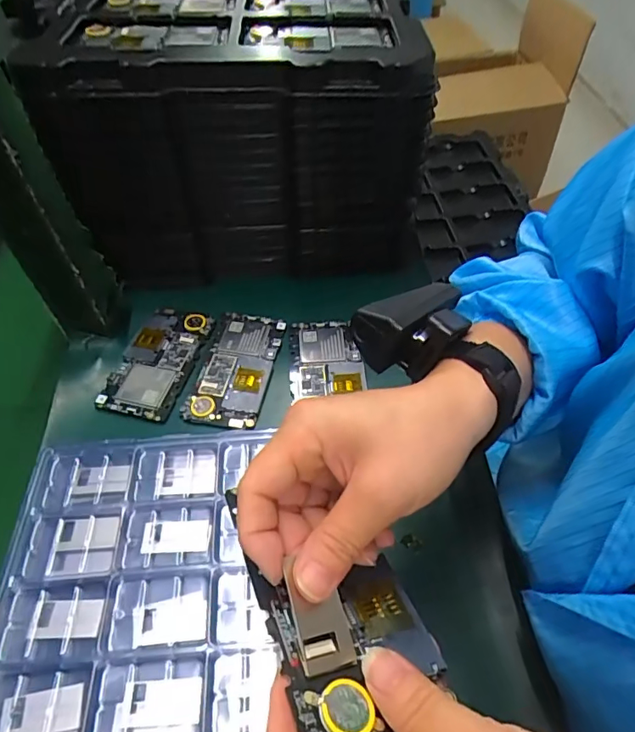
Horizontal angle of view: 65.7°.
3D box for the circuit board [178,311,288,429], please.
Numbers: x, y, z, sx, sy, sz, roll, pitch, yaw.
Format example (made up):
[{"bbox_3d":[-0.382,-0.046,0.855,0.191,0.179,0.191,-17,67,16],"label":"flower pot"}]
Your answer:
[{"bbox_3d":[-0.073,0.001,0.444,0.064,0.006,0.121,9,55,8],"label":"circuit board"}]

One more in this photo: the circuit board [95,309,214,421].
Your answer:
[{"bbox_3d":[-0.147,-0.006,0.453,0.065,0.012,0.120,11,51,7],"label":"circuit board"}]

